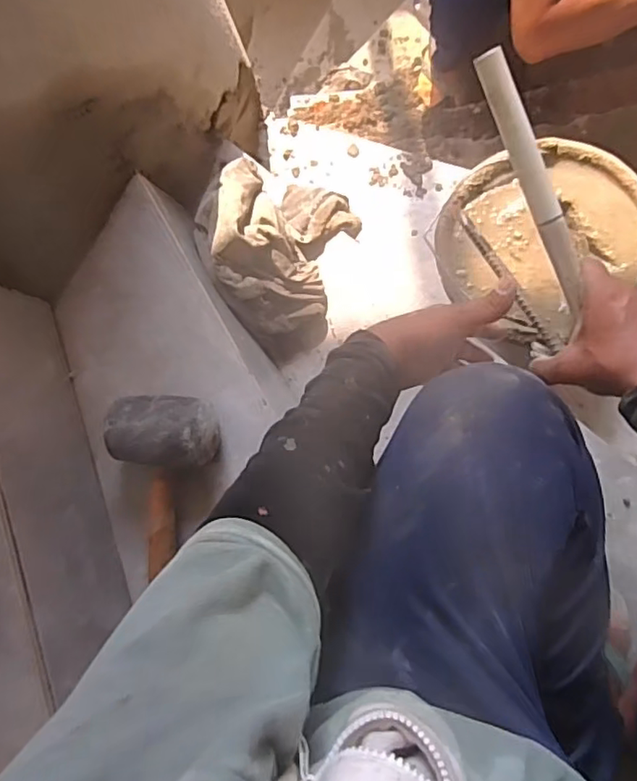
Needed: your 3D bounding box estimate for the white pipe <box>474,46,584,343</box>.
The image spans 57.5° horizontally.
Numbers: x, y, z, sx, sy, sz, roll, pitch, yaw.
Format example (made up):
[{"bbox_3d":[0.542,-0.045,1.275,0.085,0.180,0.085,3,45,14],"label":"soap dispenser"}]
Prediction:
[{"bbox_3d":[0.174,-0.154,0.456,0.023,0.019,0.219,-26,108,6],"label":"white pipe"}]

